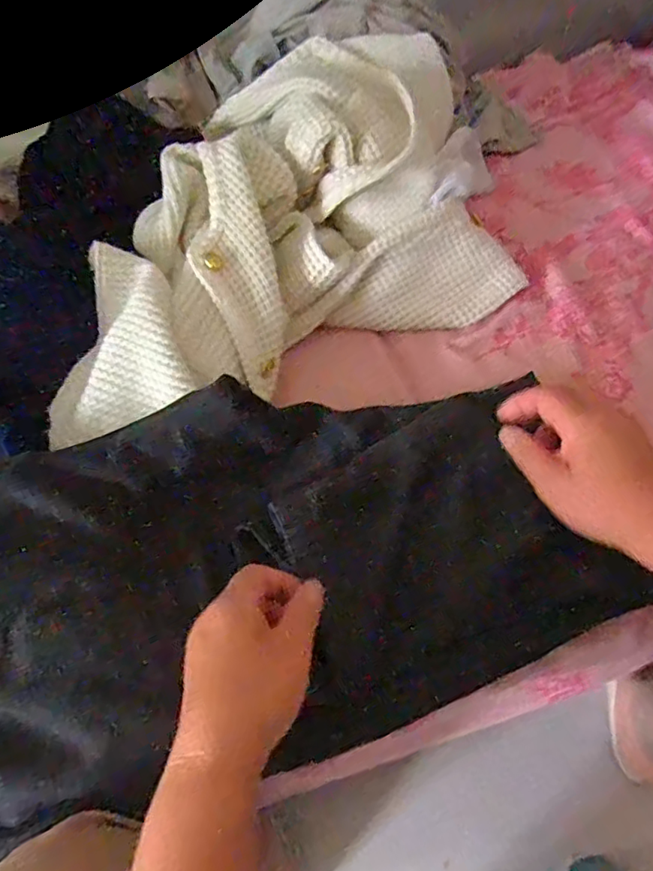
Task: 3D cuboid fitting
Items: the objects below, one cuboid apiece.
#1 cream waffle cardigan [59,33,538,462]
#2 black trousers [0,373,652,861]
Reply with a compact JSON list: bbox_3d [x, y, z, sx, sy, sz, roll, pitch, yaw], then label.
[{"bbox_3d":[-0.053,-0.199,0.549,0.456,0.129,0.338,-21,59,-11],"label":"cream waffle cardigan"},{"bbox_3d":[-0.080,0.100,0.411,0.560,0.078,0.240,-14,57,-14],"label":"black trousers"}]

